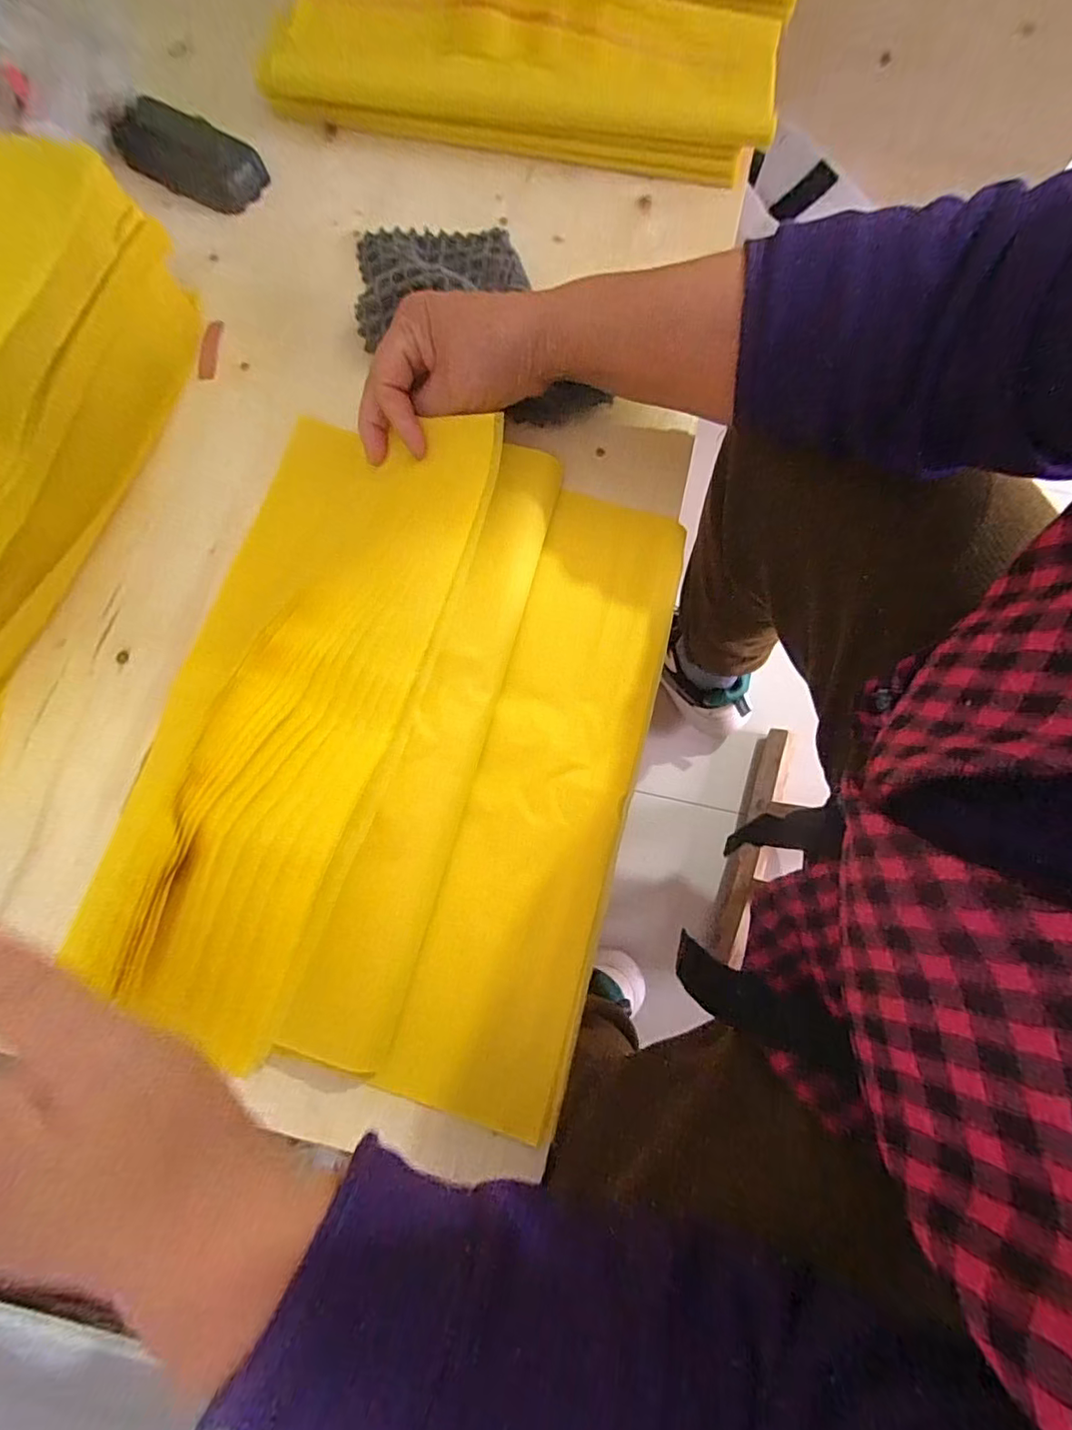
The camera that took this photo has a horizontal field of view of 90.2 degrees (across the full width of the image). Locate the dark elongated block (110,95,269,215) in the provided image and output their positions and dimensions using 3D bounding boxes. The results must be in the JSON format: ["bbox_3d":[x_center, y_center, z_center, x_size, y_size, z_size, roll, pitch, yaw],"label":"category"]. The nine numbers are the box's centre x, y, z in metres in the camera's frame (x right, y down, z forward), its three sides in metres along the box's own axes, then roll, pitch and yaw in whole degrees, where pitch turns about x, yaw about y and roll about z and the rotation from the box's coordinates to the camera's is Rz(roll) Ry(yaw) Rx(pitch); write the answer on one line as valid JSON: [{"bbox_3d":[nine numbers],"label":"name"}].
[{"bbox_3d":[-0.259,-0.422,0.402,0.119,0.023,0.049,30,78,7],"label":"dark elongated block"}]

